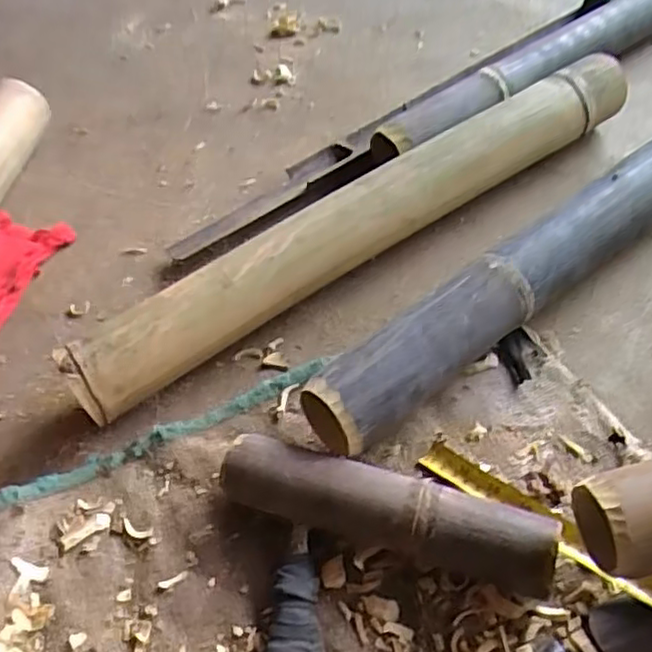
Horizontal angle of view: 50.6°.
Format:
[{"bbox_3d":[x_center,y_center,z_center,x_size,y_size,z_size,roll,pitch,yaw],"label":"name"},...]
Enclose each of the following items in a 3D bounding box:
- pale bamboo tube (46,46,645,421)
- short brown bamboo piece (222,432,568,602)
[{"bbox_3d":[0.049,-0.097,0.654,0.609,0.085,0.059,-30,53,-18],"label":"pale bamboo tube"},{"bbox_3d":[0.039,0.128,0.476,0.226,0.053,0.046,14,53,17],"label":"short brown bamboo piece"}]

